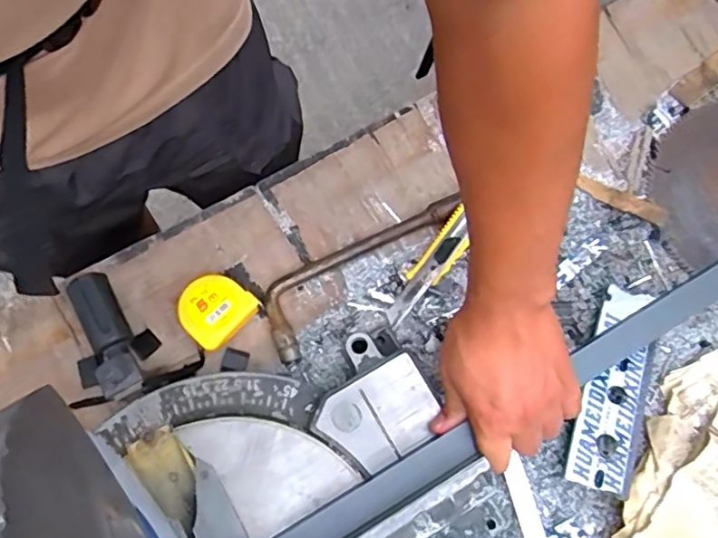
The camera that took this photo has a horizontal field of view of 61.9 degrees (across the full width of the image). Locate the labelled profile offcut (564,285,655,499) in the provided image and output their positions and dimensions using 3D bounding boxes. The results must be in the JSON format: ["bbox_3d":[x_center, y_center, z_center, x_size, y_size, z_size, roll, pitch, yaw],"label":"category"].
[{"bbox_3d":[0.262,0.119,0.605,0.067,0.036,0.204,21,74,4],"label":"labelled profile offcut"}]

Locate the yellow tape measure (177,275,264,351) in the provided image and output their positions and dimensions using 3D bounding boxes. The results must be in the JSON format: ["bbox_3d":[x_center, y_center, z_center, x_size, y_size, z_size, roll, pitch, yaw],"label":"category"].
[{"bbox_3d":[-0.147,0.042,0.612,0.066,0.033,0.070,42,77,9],"label":"yellow tape measure"}]

